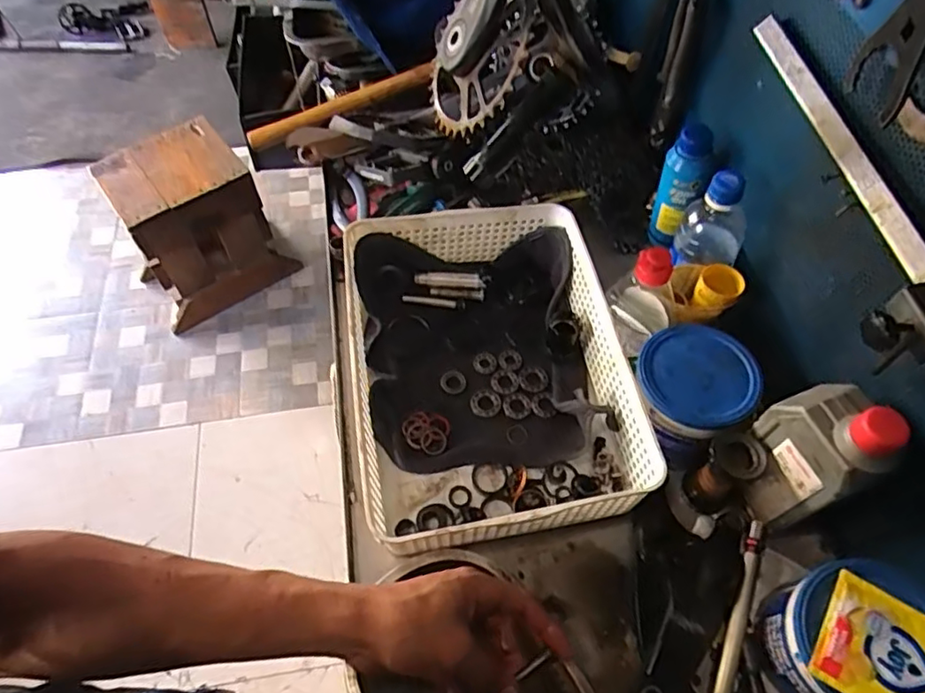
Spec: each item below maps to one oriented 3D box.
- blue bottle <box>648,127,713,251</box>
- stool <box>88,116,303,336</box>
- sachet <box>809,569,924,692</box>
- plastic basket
[{"bbox_3d":[0.234,-0.165,0.668,0.041,0.157,0.036,23,61,14],"label":"blue bottle"},{"bbox_3d":[-0.699,-0.319,1.621,0.356,0.422,0.251,-30,62,-17],"label":"stool"},{"bbox_3d":[0.296,0.212,0.413,0.095,0.011,0.078,28,62,17],"label":"sachet"},{"bbox_3d":[0.022,0.017,0.594,0.251,0.081,0.328,-8,58,-5],"label":"plastic basket"}]

